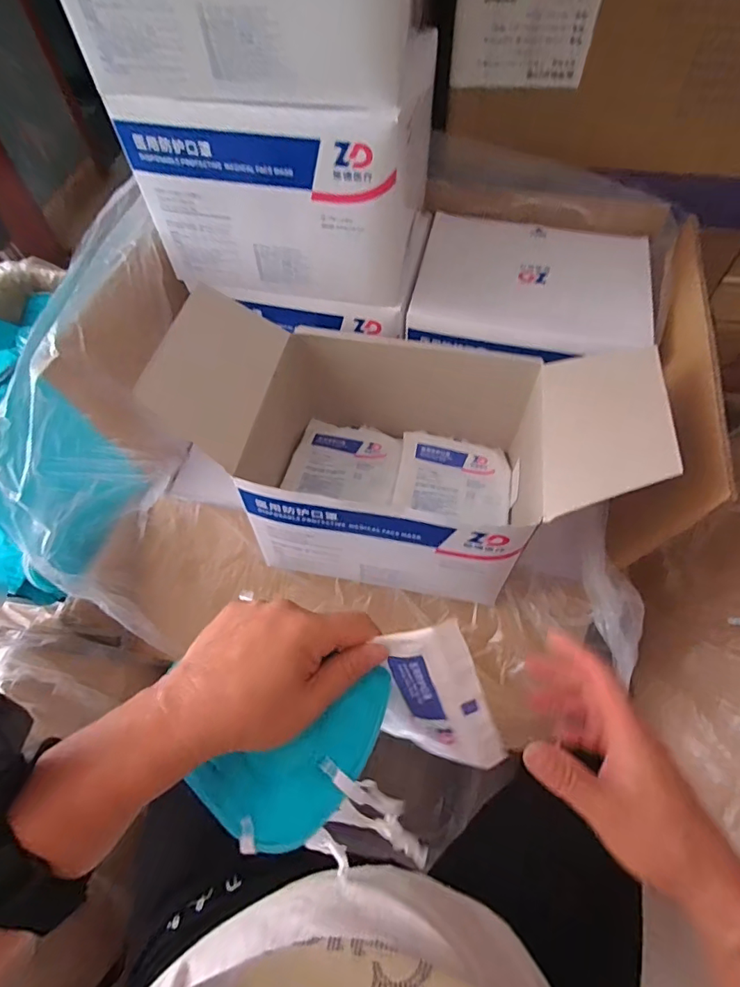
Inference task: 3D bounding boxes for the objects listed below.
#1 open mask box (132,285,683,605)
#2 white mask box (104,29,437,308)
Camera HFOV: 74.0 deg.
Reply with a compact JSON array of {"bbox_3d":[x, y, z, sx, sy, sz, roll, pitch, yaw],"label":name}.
[{"bbox_3d":[0.036,-0.059,0.504,0.425,0.191,0.248,9,60,6],"label":"open mask box"},{"bbox_3d":[-0.080,-0.332,0.519,0.271,0.184,0.170,5,60,4],"label":"white mask box"}]

